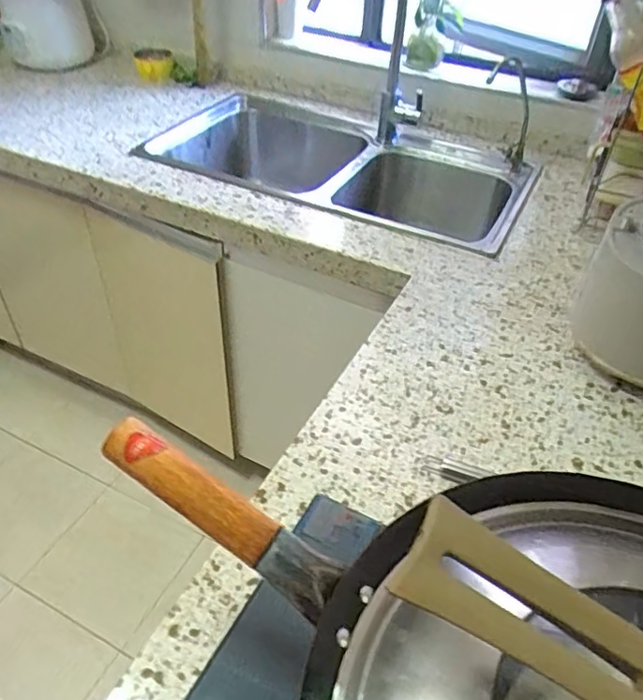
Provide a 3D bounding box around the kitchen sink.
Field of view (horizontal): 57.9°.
[{"bbox_3d":[0.020,-0.339,1.225,0.756,0.156,0.413,20,45,18],"label":"kitchen sink"}]

